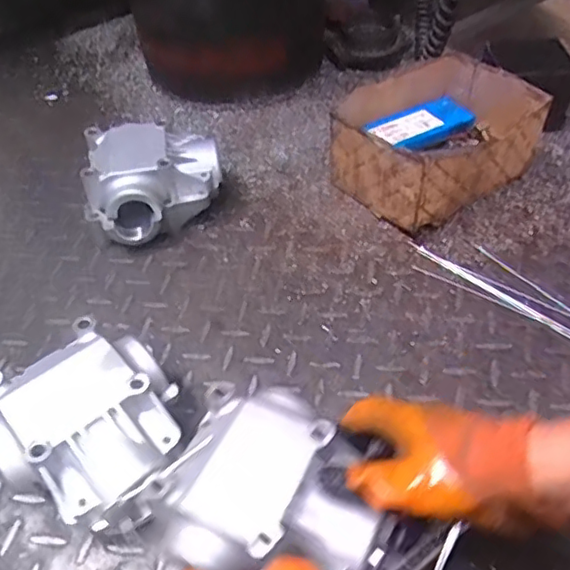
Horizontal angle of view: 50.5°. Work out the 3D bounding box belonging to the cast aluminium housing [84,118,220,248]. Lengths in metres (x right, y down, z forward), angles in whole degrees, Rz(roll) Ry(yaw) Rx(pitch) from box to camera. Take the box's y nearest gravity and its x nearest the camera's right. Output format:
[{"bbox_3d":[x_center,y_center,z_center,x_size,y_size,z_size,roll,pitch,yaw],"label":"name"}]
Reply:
[{"bbox_3d":[-0.148,-0.115,0.688,0.144,0.083,0.135,-10,48,-6],"label":"cast aluminium housing"}]

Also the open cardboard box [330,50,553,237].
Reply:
[{"bbox_3d":[0.172,-0.163,0.696,0.205,0.103,0.169,-33,54,-25],"label":"open cardboard box"}]

